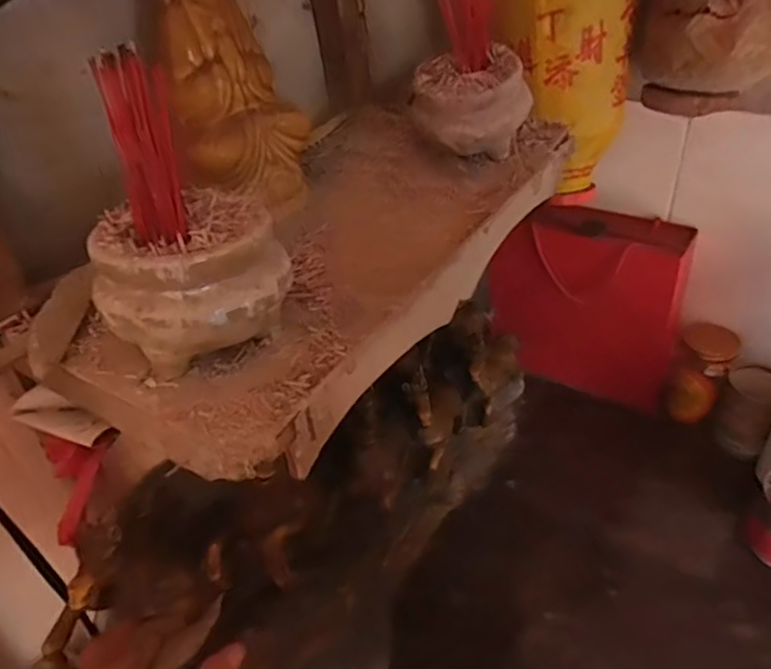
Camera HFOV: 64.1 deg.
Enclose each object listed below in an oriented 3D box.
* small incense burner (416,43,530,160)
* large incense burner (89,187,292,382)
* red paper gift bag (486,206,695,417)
[{"bbox_3d":[0.066,-0.176,0.476,0.073,0.068,0.070,-4,38,3],"label":"small incense burner"},{"bbox_3d":[-0.094,-0.028,0.310,0.087,0.065,0.069,-13,38,-9],"label":"large incense burner"},{"bbox_3d":[0.246,-0.037,0.770,0.222,0.212,0.091,16,43,26],"label":"red paper gift bag"}]

